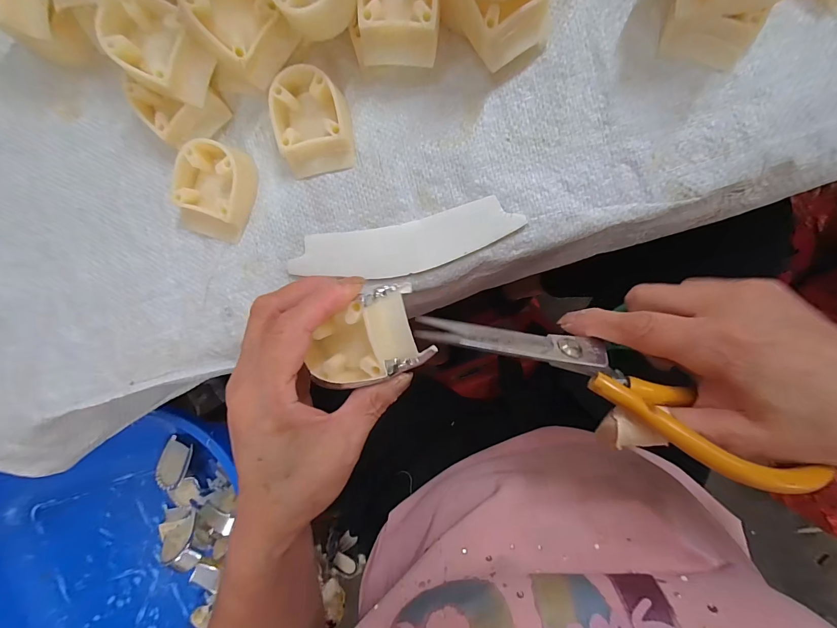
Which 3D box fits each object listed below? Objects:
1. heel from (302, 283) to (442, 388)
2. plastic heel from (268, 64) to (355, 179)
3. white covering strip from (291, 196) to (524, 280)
[{"bbox_3d":[-0.029,0.015,0.194,0.066,0.032,0.042,-23,91,7],"label":"heel"},{"bbox_3d":[-0.070,-0.126,0.234,0.046,0.020,0.059,-8,93,6],"label":"plastic heel"},{"bbox_3d":[-0.010,-0.045,0.238,0.151,0.010,0.036,-10,93,7],"label":"white covering strip"}]

